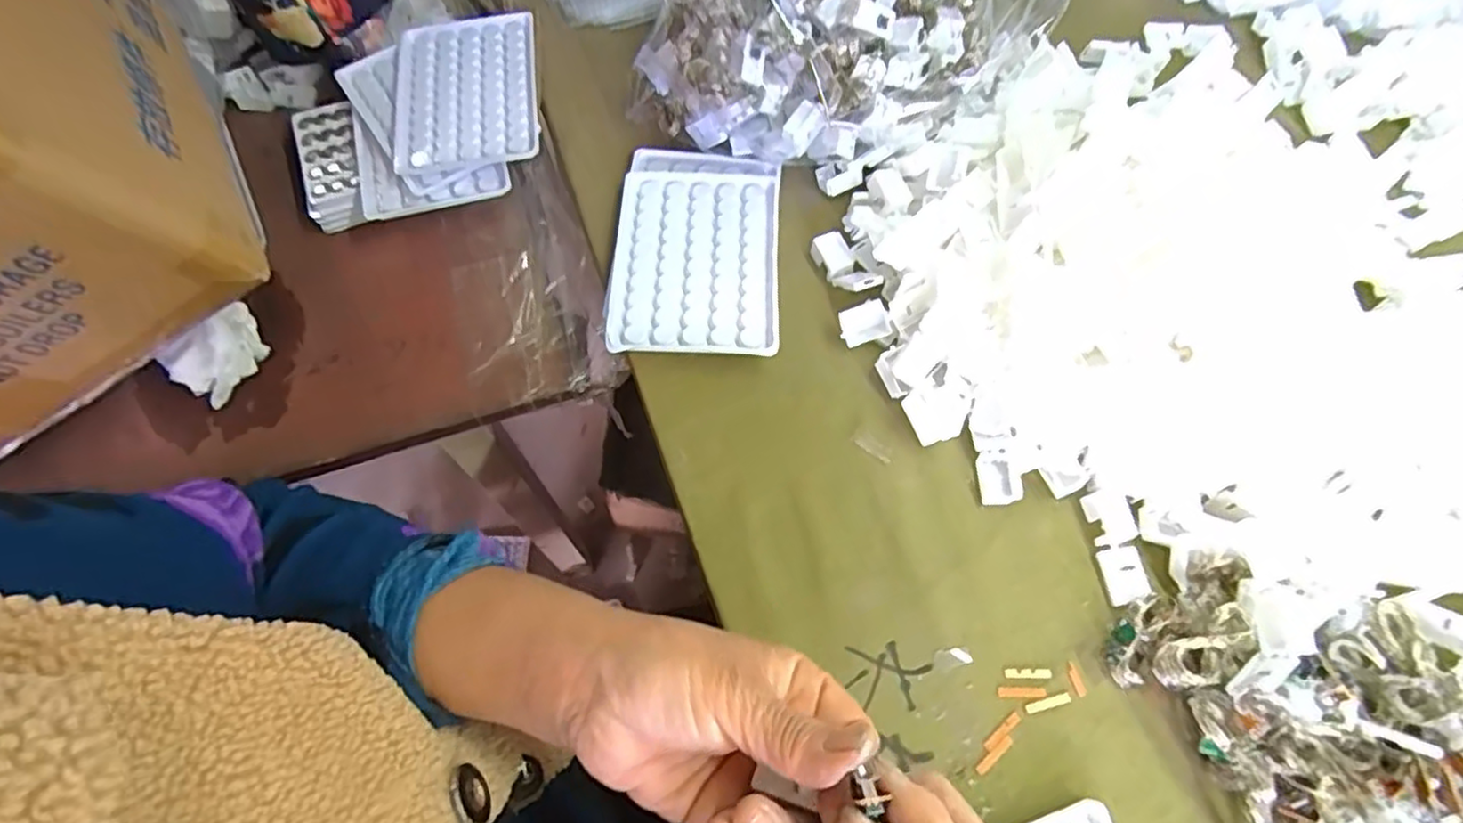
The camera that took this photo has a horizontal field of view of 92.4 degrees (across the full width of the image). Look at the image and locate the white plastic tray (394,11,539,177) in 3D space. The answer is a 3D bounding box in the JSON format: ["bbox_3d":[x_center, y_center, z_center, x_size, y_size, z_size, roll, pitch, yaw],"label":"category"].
[{"bbox_3d":[-0.179,-0.219,0.473,0.092,0.012,0.122,-8,66,-3],"label":"white plastic tray"}]

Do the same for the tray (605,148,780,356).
[{"bbox_3d":[-0.020,-0.097,0.417,0.094,0.015,0.145,2,66,1],"label":"tray"}]

